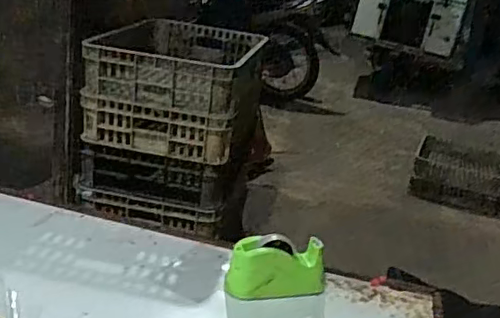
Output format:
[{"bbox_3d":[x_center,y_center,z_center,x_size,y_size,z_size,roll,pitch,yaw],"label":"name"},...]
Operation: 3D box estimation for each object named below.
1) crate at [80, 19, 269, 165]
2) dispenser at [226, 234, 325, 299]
[{"bbox_3d":[-0.186,-0.226,1.758,0.385,0.251,0.575,11,20,8],"label":"crate"},{"bbox_3d":[0.057,0.226,1.210,0.206,0.113,0.078,2,21,-13],"label":"dispenser"}]

